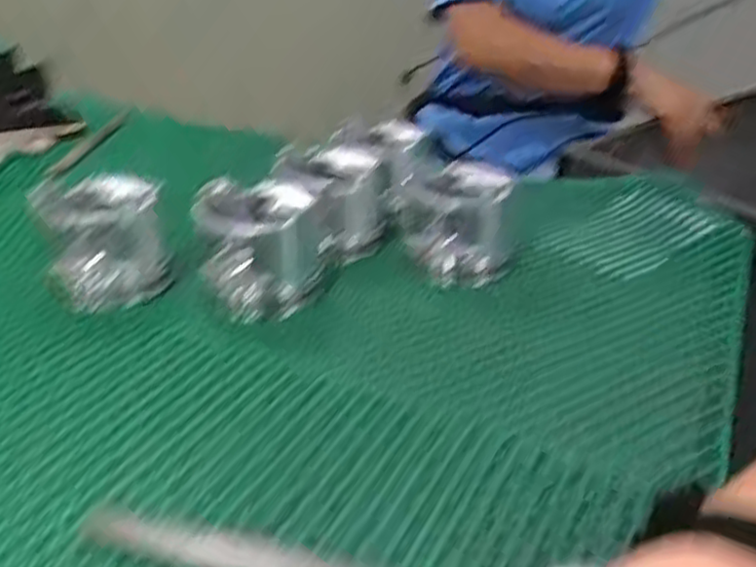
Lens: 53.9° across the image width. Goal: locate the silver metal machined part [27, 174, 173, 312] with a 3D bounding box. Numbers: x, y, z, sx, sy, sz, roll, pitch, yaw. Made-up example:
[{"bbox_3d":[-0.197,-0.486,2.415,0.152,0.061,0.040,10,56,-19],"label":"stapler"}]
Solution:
[{"bbox_3d":[-0.215,-0.041,0.588,0.085,0.081,0.100,-9,30,-16],"label":"silver metal machined part"}]

